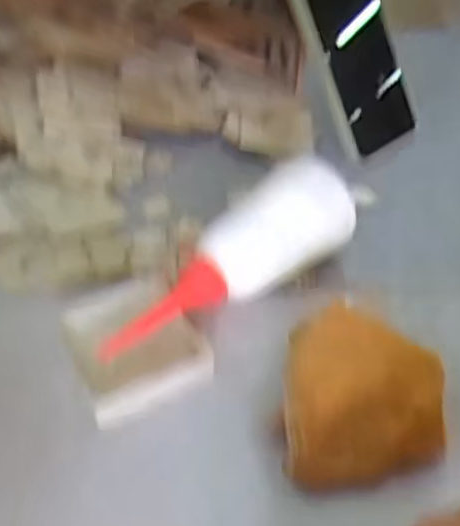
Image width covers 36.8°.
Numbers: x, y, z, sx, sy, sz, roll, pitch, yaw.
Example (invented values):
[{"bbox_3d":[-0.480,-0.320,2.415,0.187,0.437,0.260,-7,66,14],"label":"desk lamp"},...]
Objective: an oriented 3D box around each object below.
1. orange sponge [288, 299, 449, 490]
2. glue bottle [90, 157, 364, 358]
[{"bbox_3d":[0.064,0.066,0.343,0.072,0.034,0.085,0,40,2],"label":"orange sponge"},{"bbox_3d":[0.000,-0.005,0.422,0.186,0.055,0.049,-27,46,-27],"label":"glue bottle"}]

